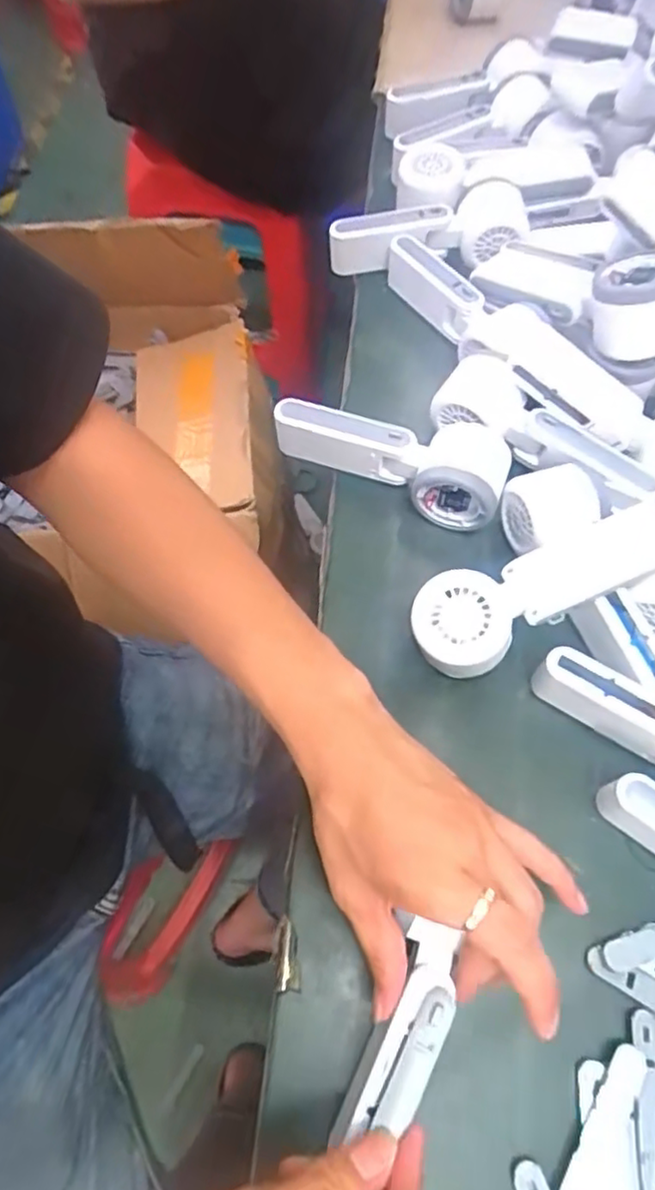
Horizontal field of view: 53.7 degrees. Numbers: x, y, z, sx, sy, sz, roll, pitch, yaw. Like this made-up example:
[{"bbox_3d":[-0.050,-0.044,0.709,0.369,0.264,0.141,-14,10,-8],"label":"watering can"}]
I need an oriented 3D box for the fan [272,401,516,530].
[{"bbox_3d":[0.043,-0.102,0.458,0.168,0.051,0.055,21,67,10],"label":"fan"}]

